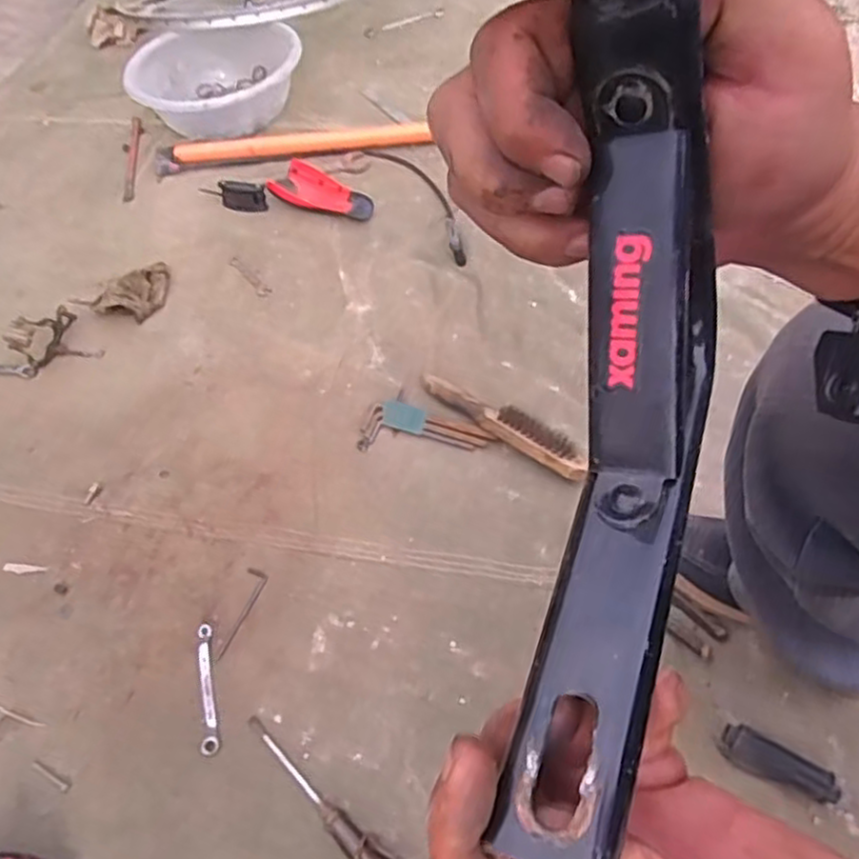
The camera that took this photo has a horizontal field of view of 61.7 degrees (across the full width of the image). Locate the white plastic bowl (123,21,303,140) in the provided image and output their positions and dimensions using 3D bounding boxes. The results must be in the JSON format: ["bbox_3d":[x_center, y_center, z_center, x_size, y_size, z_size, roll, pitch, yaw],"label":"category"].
[{"bbox_3d":[-0.417,-0.689,1.435,0.331,0.107,0.267,-18,53,-9],"label":"white plastic bowl"}]

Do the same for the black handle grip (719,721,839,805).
[{"bbox_3d":[0.329,0.315,0.677,0.100,0.014,0.036,23,58,21],"label":"black handle grip"}]

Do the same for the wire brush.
[{"bbox_3d":[0.095,-0.011,0.940,0.258,0.034,0.046,33,62,26],"label":"wire brush"}]

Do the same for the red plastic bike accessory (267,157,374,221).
[{"bbox_3d":[-0.189,-0.421,1.268,0.194,0.028,0.080,26,59,23],"label":"red plastic bike accessory"}]

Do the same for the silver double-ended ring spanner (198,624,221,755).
[{"bbox_3d":[-0.240,0.277,0.779,0.018,0.004,0.140,-12,53,-4],"label":"silver double-ended ring spanner"}]

